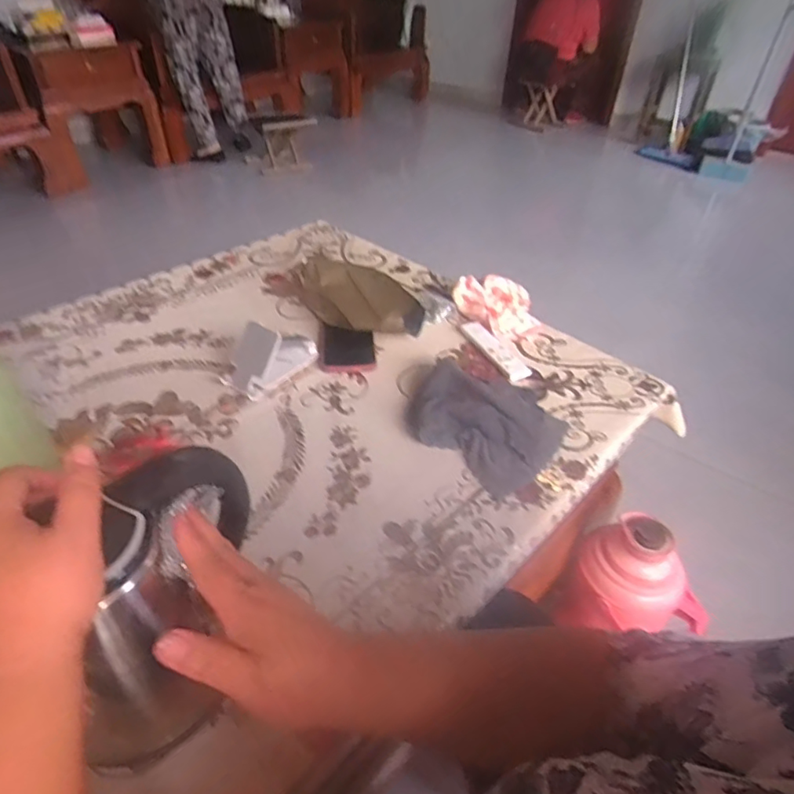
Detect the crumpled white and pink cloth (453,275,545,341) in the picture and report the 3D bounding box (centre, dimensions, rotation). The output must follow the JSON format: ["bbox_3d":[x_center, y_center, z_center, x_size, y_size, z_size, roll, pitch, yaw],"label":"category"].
[{"bbox_3d":[0.173,-0.155,0.892,0.129,0.055,0.123,-25,48,-29],"label":"crumpled white and pink cloth"}]

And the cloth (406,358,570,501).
[{"bbox_3d":[0.117,0.021,0.686,0.184,0.049,0.167,33,48,30],"label":"cloth"}]

